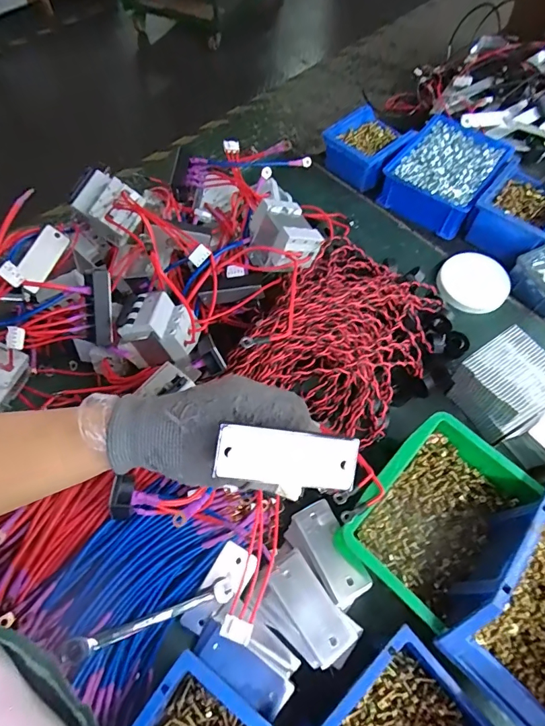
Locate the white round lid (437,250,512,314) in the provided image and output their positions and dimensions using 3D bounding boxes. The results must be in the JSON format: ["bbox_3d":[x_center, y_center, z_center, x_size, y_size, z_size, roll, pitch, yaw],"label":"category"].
[{"bbox_3d":[0.297,-0.120,0.628,0.100,0.023,0.095,0,62,-1],"label":"white round lid"}]

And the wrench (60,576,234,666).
[{"bbox_3d":[-0.116,0.248,0.408,0.157,0.013,0.020,-11,62,-23],"label":"wrench"}]

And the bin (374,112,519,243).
[{"bbox_3d":[0.301,-0.333,0.725,0.151,0.069,0.215,35,67,16],"label":"bin"}]

